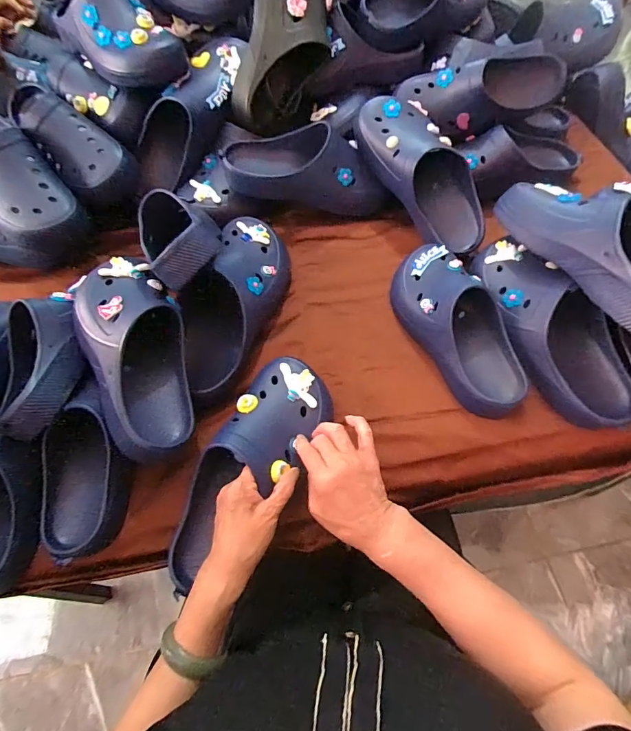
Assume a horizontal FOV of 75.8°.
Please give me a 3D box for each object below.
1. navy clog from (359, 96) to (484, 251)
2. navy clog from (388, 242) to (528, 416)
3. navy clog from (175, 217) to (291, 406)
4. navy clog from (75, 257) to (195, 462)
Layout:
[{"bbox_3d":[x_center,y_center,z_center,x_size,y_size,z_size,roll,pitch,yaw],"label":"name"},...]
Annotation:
[{"bbox_3d":[0.164,-0.295,0.608,0.106,0.082,0.273,-39,92,-16],"label":"navy clog"},{"bbox_3d":[0.186,-0.057,0.534,0.106,0.087,0.255,-20,62,-7],"label":"navy clog"},{"bbox_3d":[-0.116,-0.095,0.558,0.114,0.104,0.300,13,63,10],"label":"navy clog"},{"bbox_3d":[-0.210,-0.020,0.478,0.120,0.089,0.257,-26,63,-10],"label":"navy clog"}]

